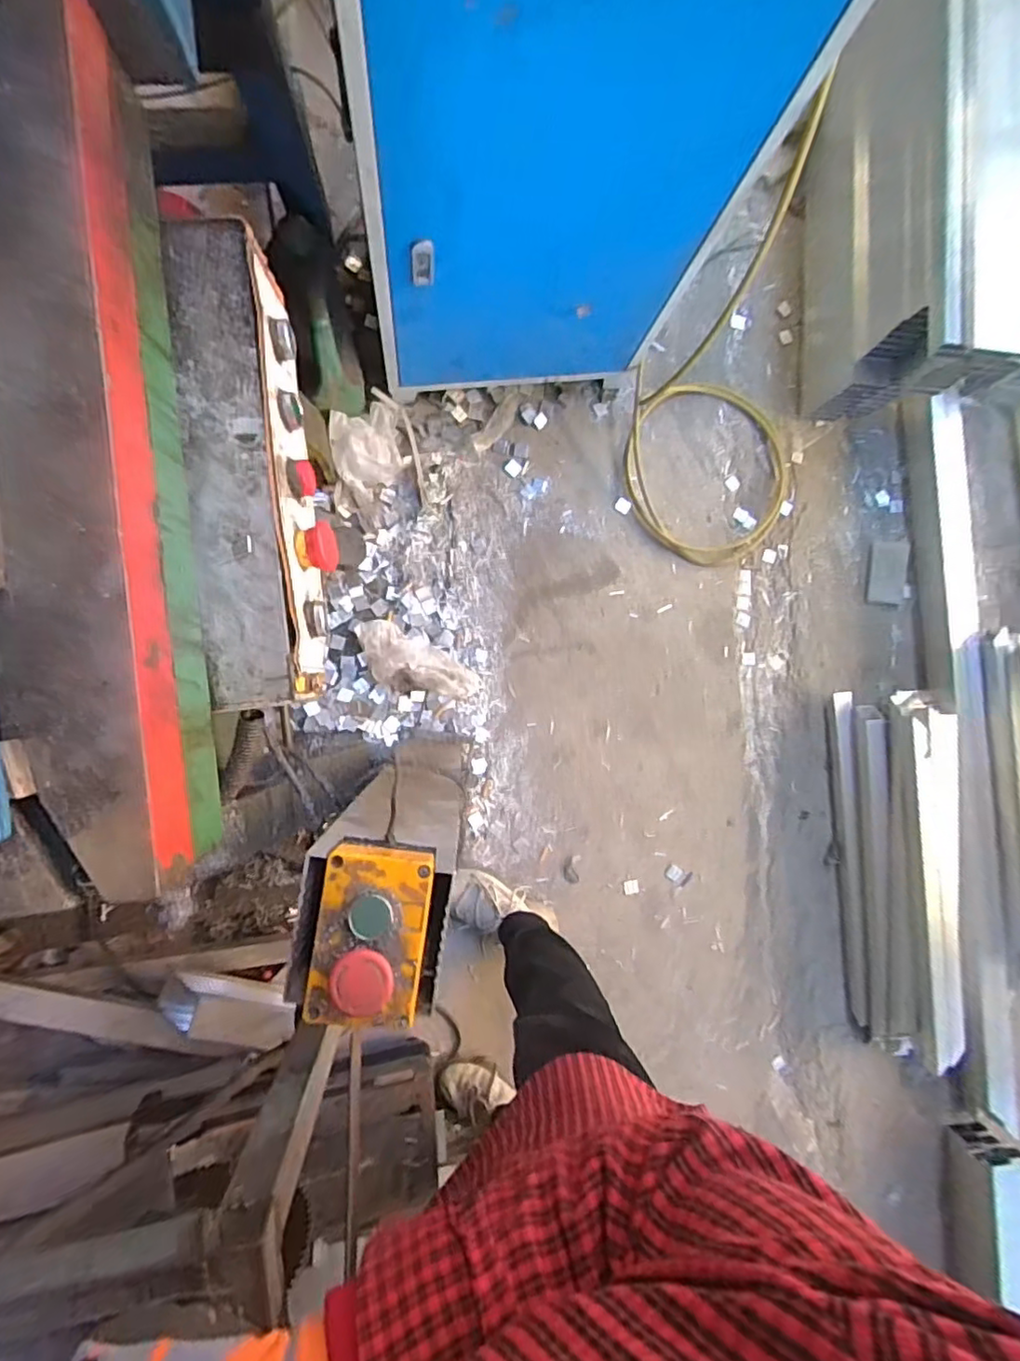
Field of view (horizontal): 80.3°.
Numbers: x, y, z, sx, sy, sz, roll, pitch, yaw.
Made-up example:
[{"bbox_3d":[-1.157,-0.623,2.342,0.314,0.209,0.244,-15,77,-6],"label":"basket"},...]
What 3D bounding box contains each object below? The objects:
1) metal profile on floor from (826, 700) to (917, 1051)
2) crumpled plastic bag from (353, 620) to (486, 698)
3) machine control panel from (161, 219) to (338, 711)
[{"bbox_3d":[0.764,0.391,1.284,0.120,0.089,0.729,-7,91,-7],"label":"metal profile on floor"},{"bbox_3d":[-0.183,-0.023,1.160,0.247,0.053,0.109,30,86,-7],"label":"crumpled plastic bag"},{"bbox_3d":[-0.190,-0.156,0.461,0.085,0.069,0.340,-6,89,-5],"label":"machine control panel"}]

